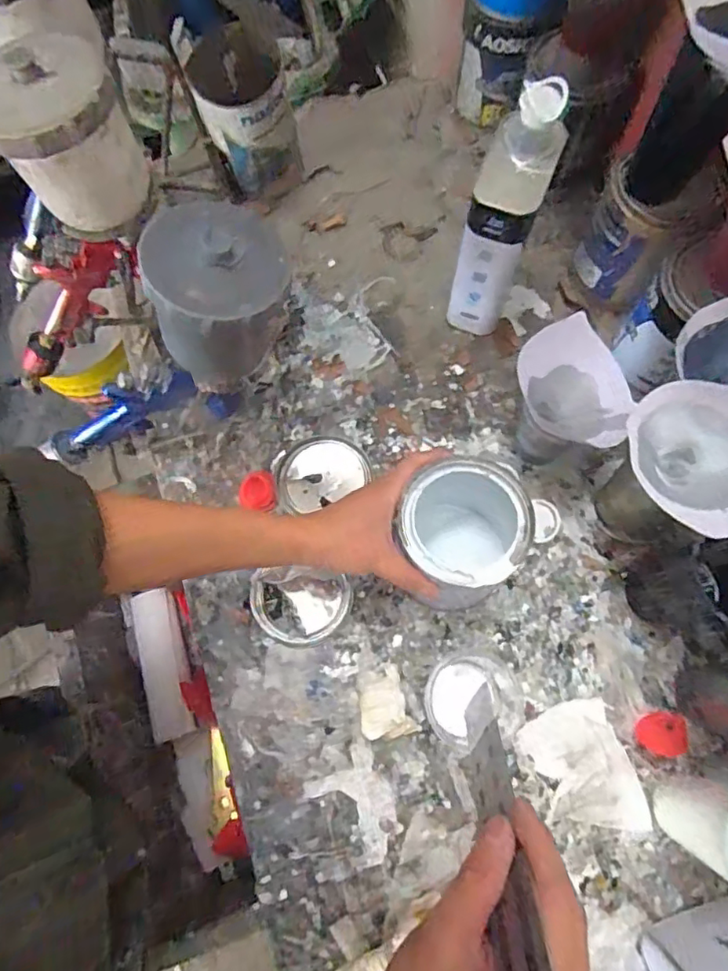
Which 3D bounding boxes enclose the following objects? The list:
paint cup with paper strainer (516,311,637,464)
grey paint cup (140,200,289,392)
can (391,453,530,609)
[{"bbox_3d":[0.196,-0.078,0.567,0.115,0.123,0.096,32,76,12],"label":"paint cup with paper strainer"},{"bbox_3d":[-0.105,-0.139,0.438,0.094,0.119,0.090,-1,72,2],"label":"grey paint cup"},{"bbox_3d":[0.081,0.044,0.513,0.105,0.125,0.105,0,71,0],"label":"can"}]

